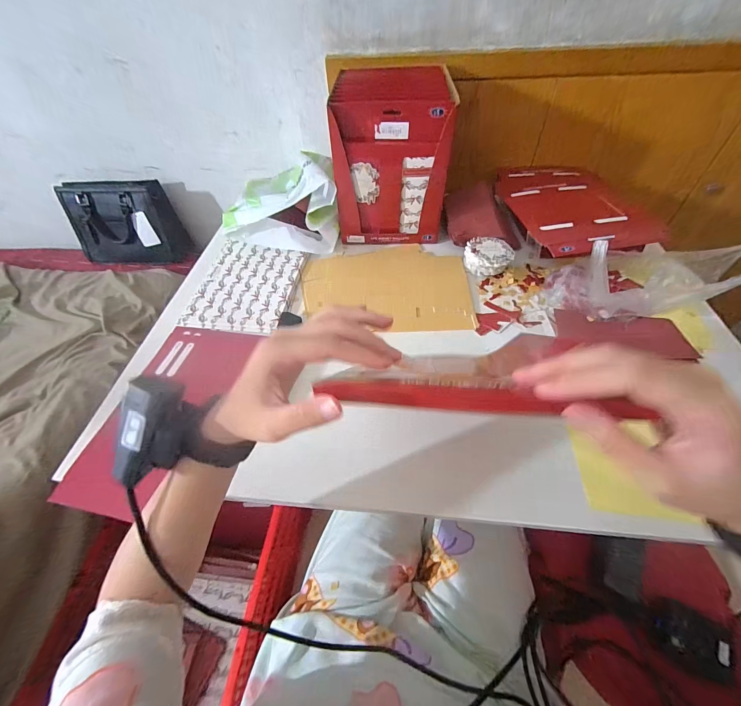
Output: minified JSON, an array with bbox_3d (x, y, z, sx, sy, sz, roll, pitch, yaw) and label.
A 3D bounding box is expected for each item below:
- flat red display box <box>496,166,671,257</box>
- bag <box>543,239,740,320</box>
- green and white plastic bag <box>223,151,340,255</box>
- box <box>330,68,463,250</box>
[{"bbox_3d":[0.384,-0.301,0.640,0.208,0.033,0.348,-2,50,1],"label":"flat red display box"},{"bbox_3d":[0.409,-0.122,0.485,0.219,0.139,0.132,8,51,10],"label":"bag"},{"bbox_3d":[-0.175,-0.329,0.688,0.222,0.122,0.246,0,50,3],"label":"green and white plastic bag"},{"bbox_3d":[0.044,-0.384,0.640,0.200,0.254,0.204,1,50,5],"label":"box"}]

